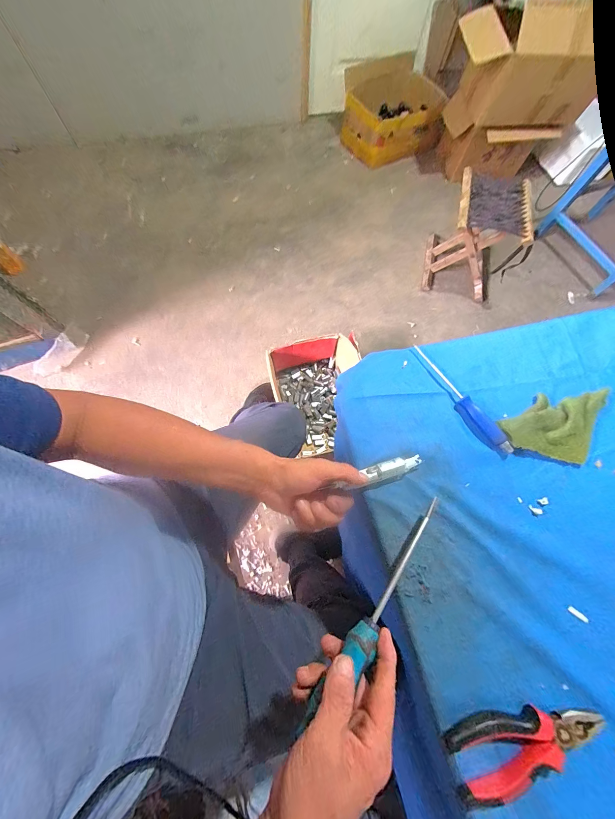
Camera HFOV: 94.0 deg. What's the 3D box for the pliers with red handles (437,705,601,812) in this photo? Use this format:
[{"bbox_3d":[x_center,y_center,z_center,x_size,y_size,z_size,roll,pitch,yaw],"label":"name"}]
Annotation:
[{"bbox_3d":[0.214,0.328,0.277,0.152,0.016,0.058,-9,72,-6],"label":"pliers with red handles"}]

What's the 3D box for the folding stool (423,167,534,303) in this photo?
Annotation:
[{"bbox_3d":[0.674,-0.688,1.171,0.271,0.310,0.310,11,71,1],"label":"folding stool"}]

